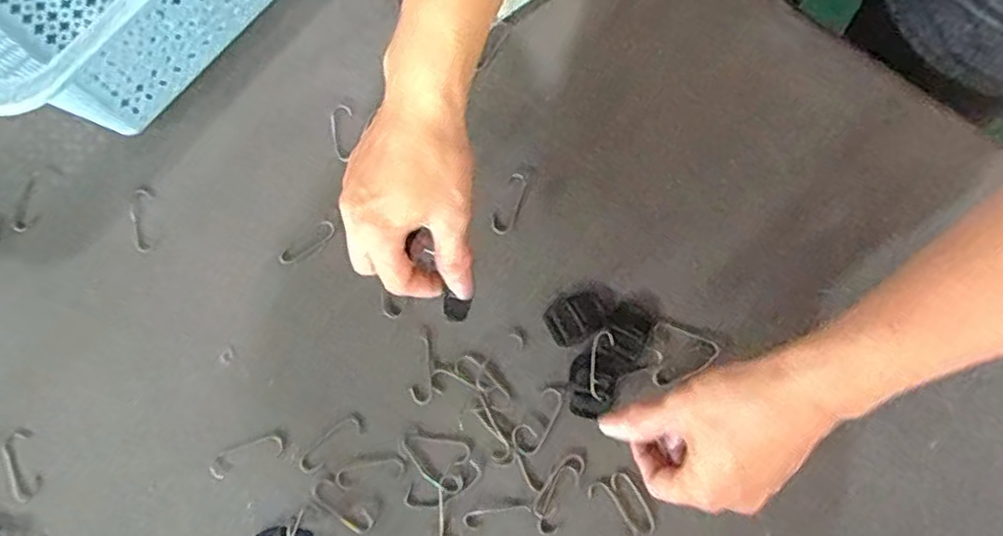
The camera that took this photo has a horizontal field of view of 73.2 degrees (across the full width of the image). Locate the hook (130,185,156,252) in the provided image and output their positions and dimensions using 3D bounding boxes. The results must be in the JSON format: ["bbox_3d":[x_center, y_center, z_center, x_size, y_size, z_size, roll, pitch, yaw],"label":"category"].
[{"bbox_3d":[-0.247,-0.034,0.460,0.016,0.004,0.046,-1,77,1],"label":"hook"}]

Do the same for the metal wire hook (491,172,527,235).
[{"bbox_3d":[0.005,-0.043,0.452,0.015,0.004,0.044,18,78,6],"label":"metal wire hook"}]

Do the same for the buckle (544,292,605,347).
[{"bbox_3d":[0.047,0.032,0.432,0.036,0.005,0.028,-28,78,-5],"label":"buckle"}]

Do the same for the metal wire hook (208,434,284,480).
[{"bbox_3d":[-0.159,0.116,0.419,0.047,0.004,0.016,-21,77,-3],"label":"metal wire hook"}]

